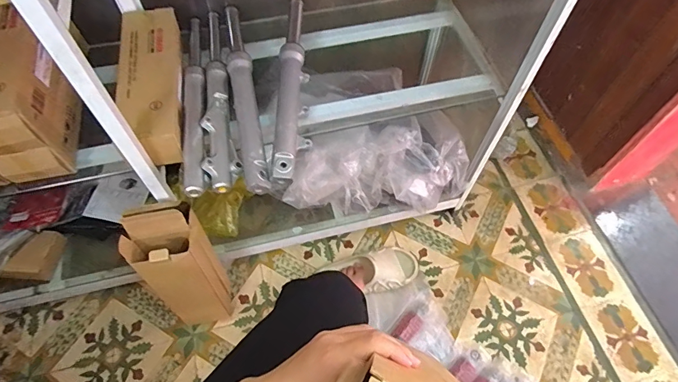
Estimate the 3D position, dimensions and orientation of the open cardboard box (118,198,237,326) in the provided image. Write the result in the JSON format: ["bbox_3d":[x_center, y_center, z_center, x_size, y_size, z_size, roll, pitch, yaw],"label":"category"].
[{"bbox_3d":[-0.350,0.186,0.943,0.139,0.438,0.103,-17,61,-11],"label":"open cardboard box"}]

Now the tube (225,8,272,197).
[{"bbox_3d":[-0.189,-0.195,0.827,0.051,0.053,0.453,-10,60,-7],"label":"tube"}]

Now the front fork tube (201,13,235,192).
[{"bbox_3d":[-0.242,-0.192,0.828,0.048,0.038,0.430,-7,60,-5],"label":"front fork tube"}]

